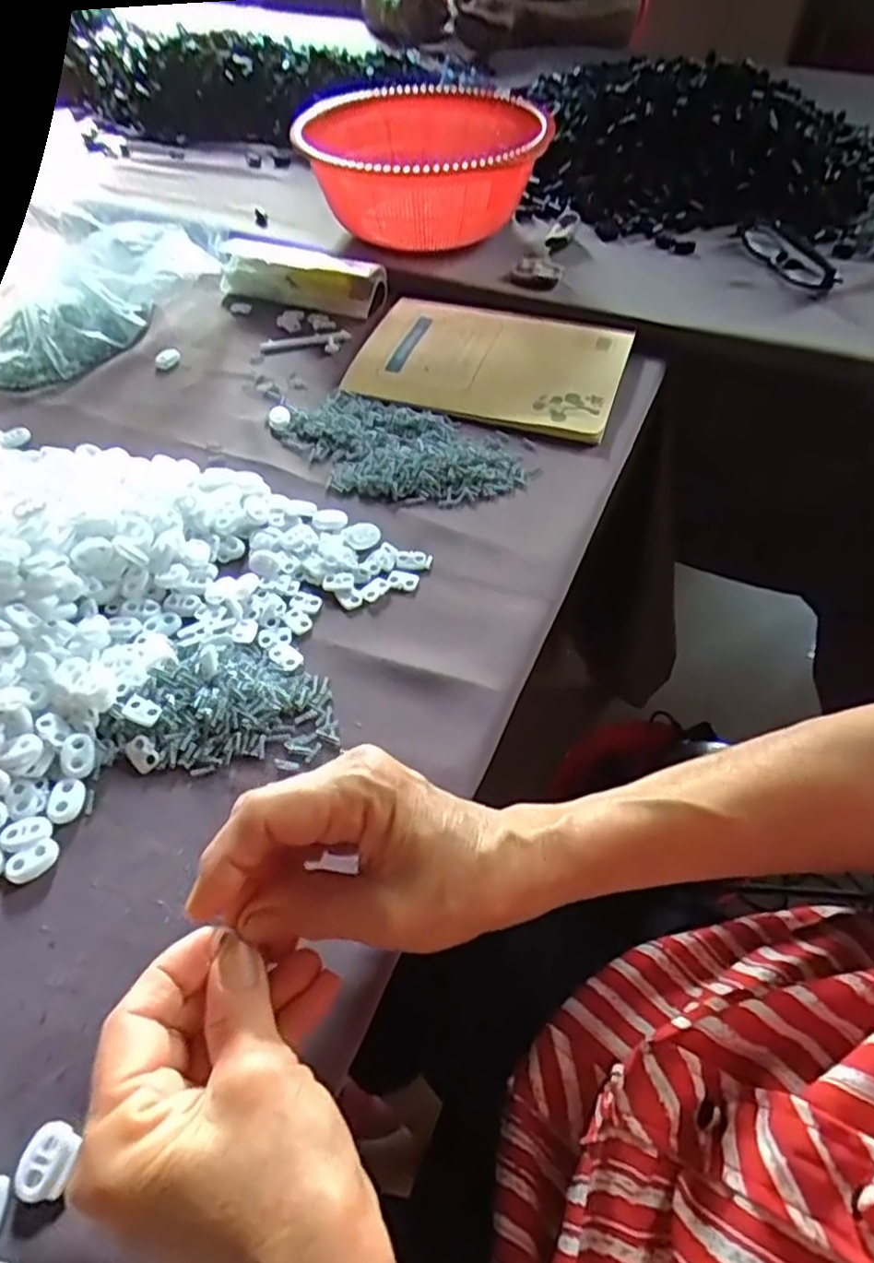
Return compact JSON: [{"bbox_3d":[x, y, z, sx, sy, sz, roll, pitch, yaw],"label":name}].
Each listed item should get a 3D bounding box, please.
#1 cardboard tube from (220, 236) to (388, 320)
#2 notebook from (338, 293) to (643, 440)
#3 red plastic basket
[{"bbox_3d":[-0.118,-0.322,0.638,0.151,0.032,0.045,19,54,16],"label":"cardboard tube"},{"bbox_3d":[0.042,-0.217,0.559,0.203,0.017,0.145,14,52,12],"label":"notebook"},{"bbox_3d":[-0.012,-0.438,0.675,0.220,0.086,0.249,-9,51,-6],"label":"red plastic basket"}]

